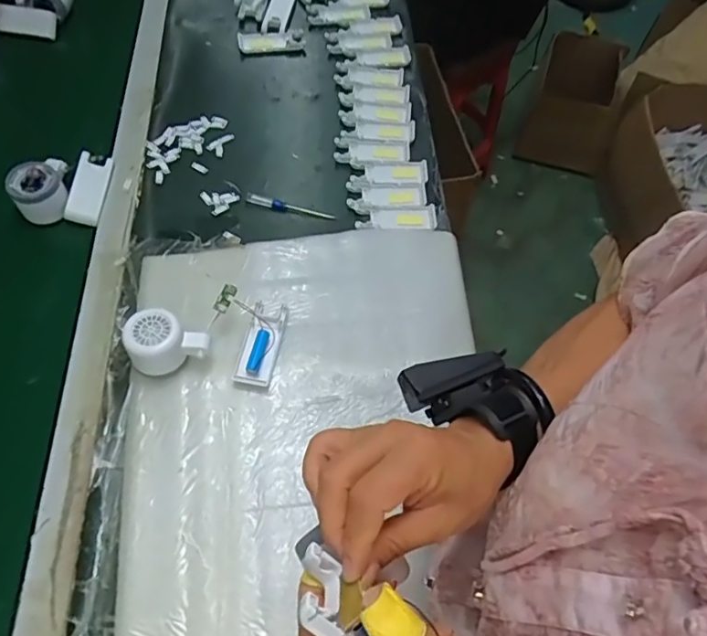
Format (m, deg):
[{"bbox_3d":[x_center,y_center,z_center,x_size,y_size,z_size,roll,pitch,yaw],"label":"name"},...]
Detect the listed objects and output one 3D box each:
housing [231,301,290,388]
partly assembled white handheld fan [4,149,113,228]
[{"bbox_3d":[-0.101,0.026,0.601,0.038,0.011,0.099,10,60,1],"label":"housing"},{"bbox_3d":[-0.362,-0.171,0.680,0.092,0.053,0.103,4,60,-2],"label":"partly assembled white handheld fan"}]

